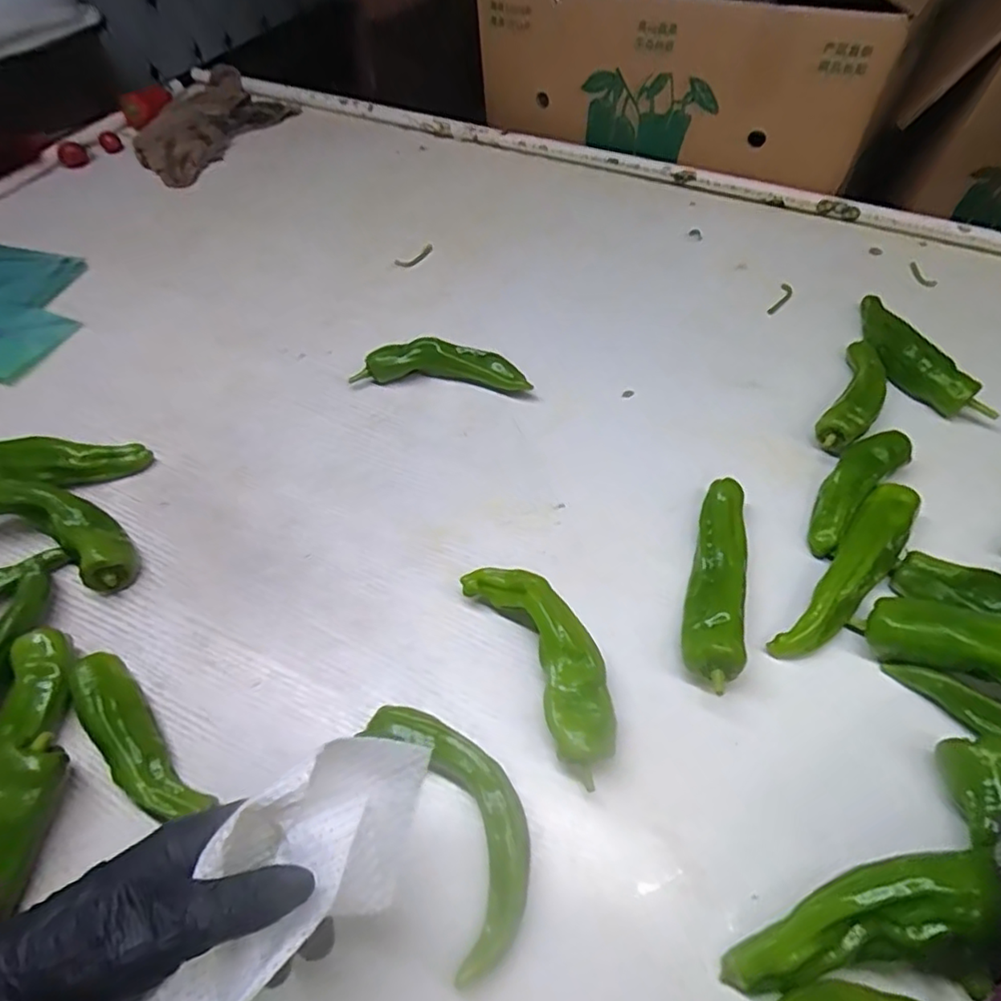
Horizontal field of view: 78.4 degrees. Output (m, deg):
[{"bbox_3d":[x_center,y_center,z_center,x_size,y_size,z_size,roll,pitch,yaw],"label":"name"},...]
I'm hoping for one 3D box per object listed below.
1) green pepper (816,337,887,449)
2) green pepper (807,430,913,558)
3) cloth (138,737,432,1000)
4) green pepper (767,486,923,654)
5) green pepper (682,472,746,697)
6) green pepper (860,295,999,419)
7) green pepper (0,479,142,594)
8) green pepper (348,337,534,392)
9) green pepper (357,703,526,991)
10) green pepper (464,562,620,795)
[{"bbox_3d":[0.301,-0.087,0.522,0.036,0.031,0.126,26,60,19],"label":"green pepper"},{"bbox_3d":[0.270,-0.010,0.472,0.121,0.031,0.036,-39,62,-22],"label":"green pepper"},{"bbox_3d":[-0.090,0.186,0.269,0.078,0.063,0.170,22,70,16],"label":"cloth"},{"bbox_3d":[0.246,0.051,0.431,0.038,0.036,0.161,38,65,25],"label":"green pepper"},{"bbox_3d":[0.151,0.055,0.431,0.036,0.042,0.157,11,57,10],"label":"green pepper"},{"bbox_3d":[0.361,-0.129,0.550,0.065,0.039,0.160,-19,57,-10],"label":"green pepper"},{"bbox_3d":[-0.352,0.021,0.483,0.167,0.038,0.074,12,57,11],"label":"green pepper"},{"bbox_3d":[-0.053,-0.126,0.568,0.162,0.035,0.036,6,56,7],"label":"green pepper"},{"bbox_3d":[-0.023,0.184,0.359,0.064,0.033,0.142,-24,58,-13],"label":"green pepper"},{"bbox_3d":[0.032,0.104,0.409,0.052,0.043,0.152,-25,58,-14],"label":"green pepper"}]

